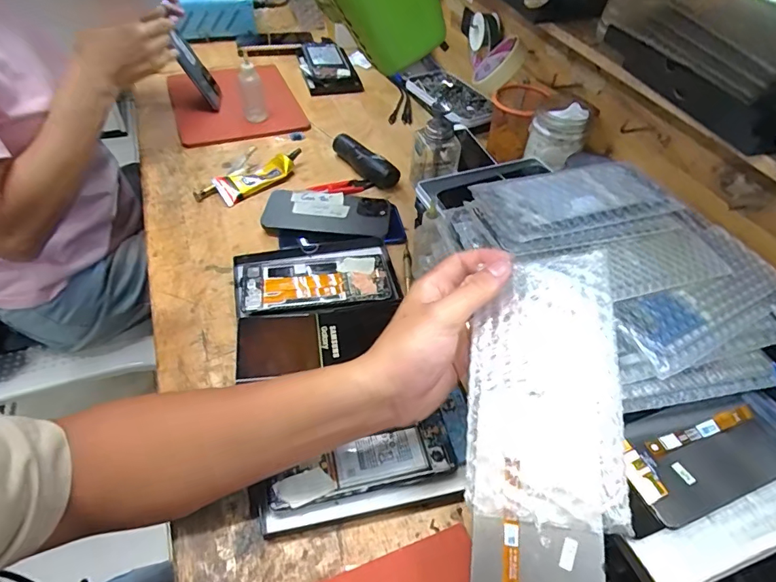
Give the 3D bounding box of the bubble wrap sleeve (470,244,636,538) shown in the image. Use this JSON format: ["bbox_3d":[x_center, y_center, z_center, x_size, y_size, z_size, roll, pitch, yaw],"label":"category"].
[{"bbox_3d":[0.096,0.055,0.294,0.089,0.008,0.166,-7,64,25],"label":"bubble wrap sleeve"}]

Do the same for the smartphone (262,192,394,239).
[{"bbox_3d":[-0.079,-0.102,0.603,0.159,0.015,0.078,3,50,1],"label":"smartphone"}]

